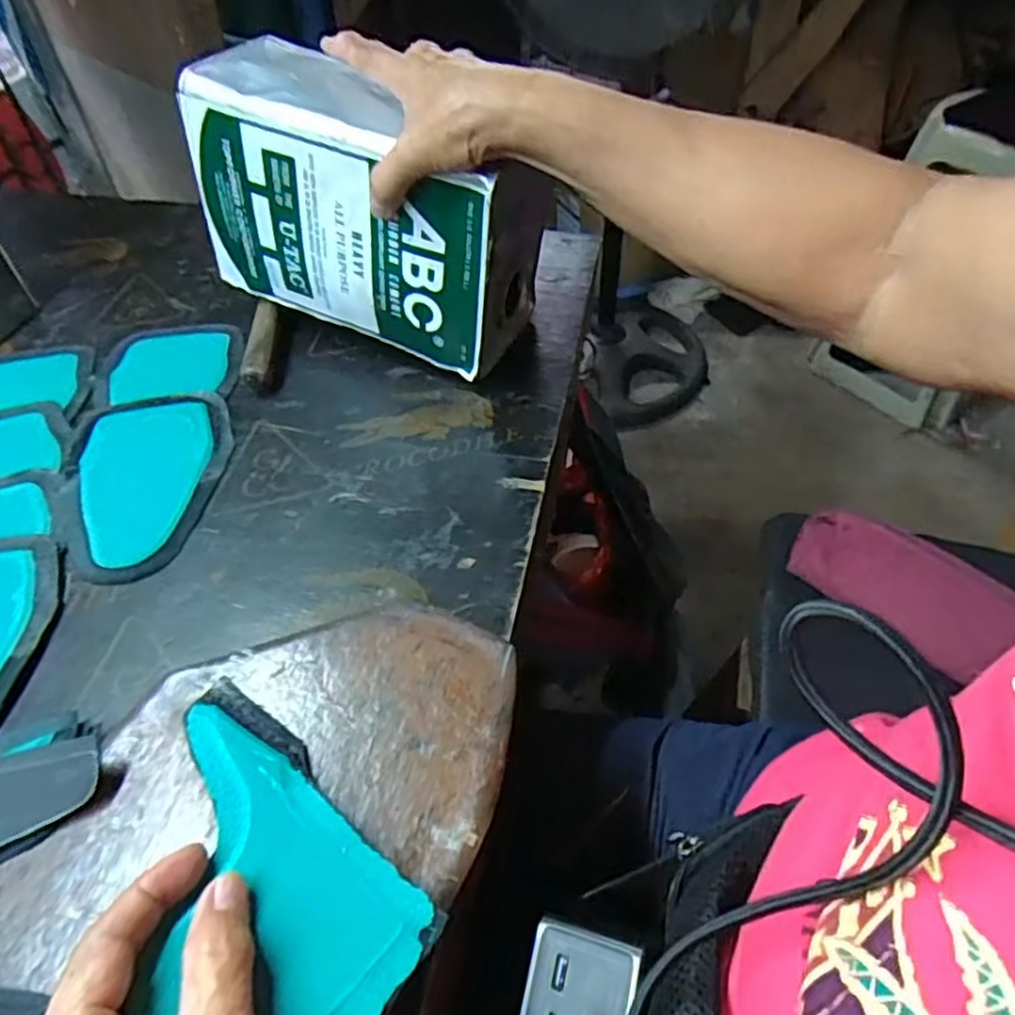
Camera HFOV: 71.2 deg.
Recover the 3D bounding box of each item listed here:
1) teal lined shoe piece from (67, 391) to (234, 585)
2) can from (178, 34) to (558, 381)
[{"bbox_3d":[-0.233,-0.023,0.465,0.100,0.007,0.156,-18,50,-13],"label":"teal lined shoe piece"},{"bbox_3d":[-0.096,-0.213,0.506,0.228,0.166,0.098,18,52,17],"label":"can"}]

